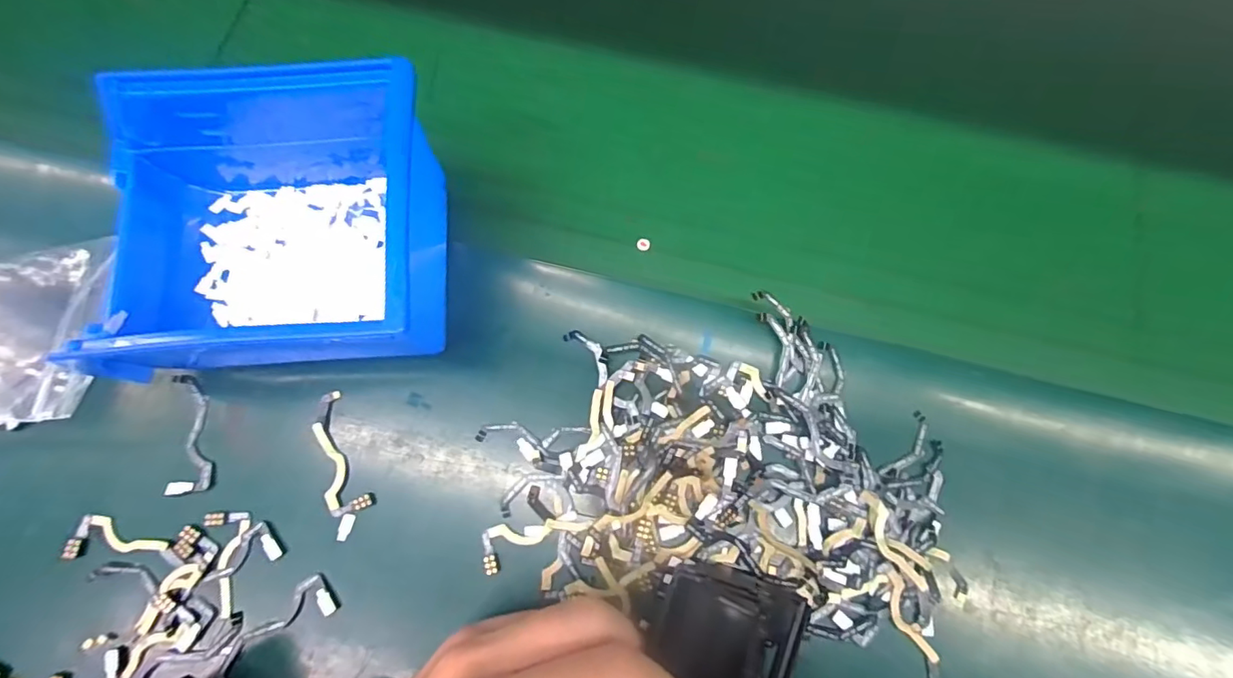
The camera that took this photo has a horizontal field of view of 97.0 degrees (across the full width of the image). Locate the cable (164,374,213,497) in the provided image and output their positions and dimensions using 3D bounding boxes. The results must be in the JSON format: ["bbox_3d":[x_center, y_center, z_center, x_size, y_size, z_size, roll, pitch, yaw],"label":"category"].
[{"bbox_3d":[-0.190,0.041,0.243,0.018,0.004,0.054,-8,74,-3],"label":"cable"}]

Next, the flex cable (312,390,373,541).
[{"bbox_3d":[-0.122,0.054,0.239,0.016,0.004,0.063,-19,76,-5],"label":"flex cable"}]

